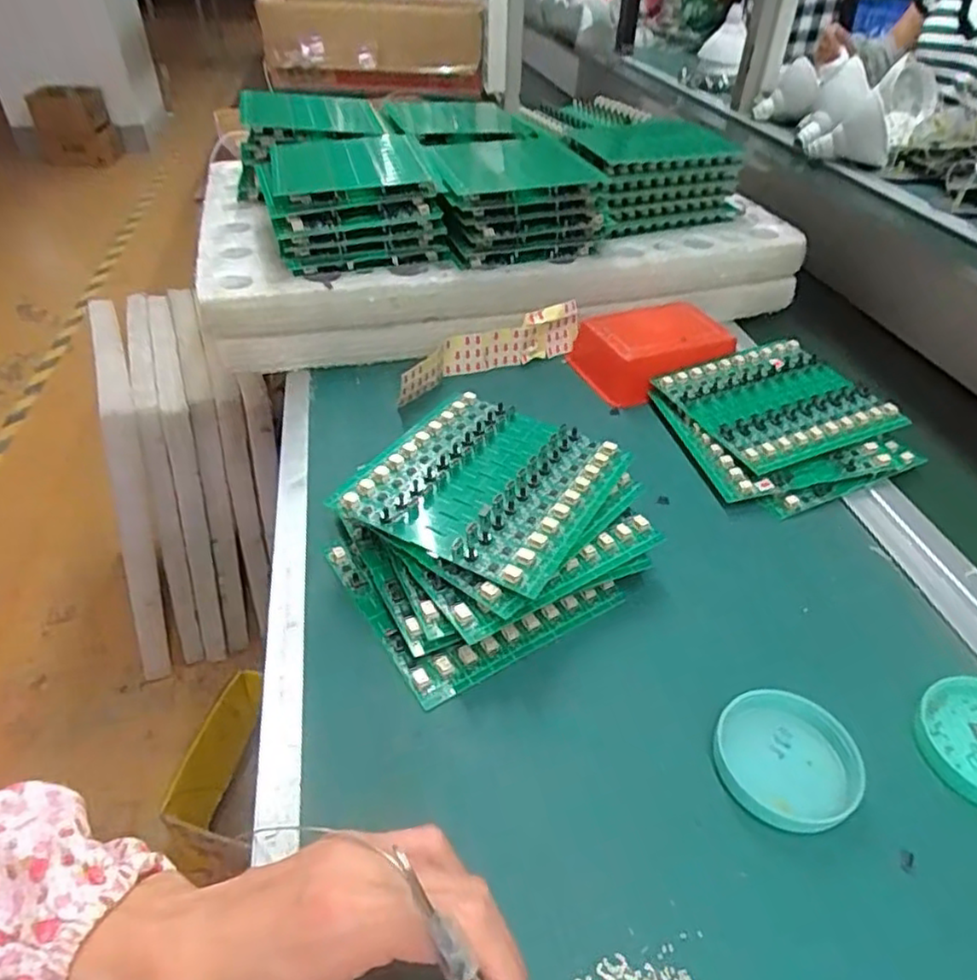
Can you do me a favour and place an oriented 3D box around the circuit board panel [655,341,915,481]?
[{"bbox_3d":[0.224,-0.069,0.518,0.136,0.012,0.126,-18,45,-14],"label":"circuit board panel"}]

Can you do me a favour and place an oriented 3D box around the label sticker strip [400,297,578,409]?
[{"bbox_3d":[-0.001,-0.121,0.577,0.185,0.044,0.028,-24,47,-27],"label":"label sticker strip"}]

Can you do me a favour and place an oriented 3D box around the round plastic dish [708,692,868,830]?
[{"bbox_3d":[0.141,0.126,0.317,0.062,0.015,0.061,1,41,-1],"label":"round plastic dish"}]

